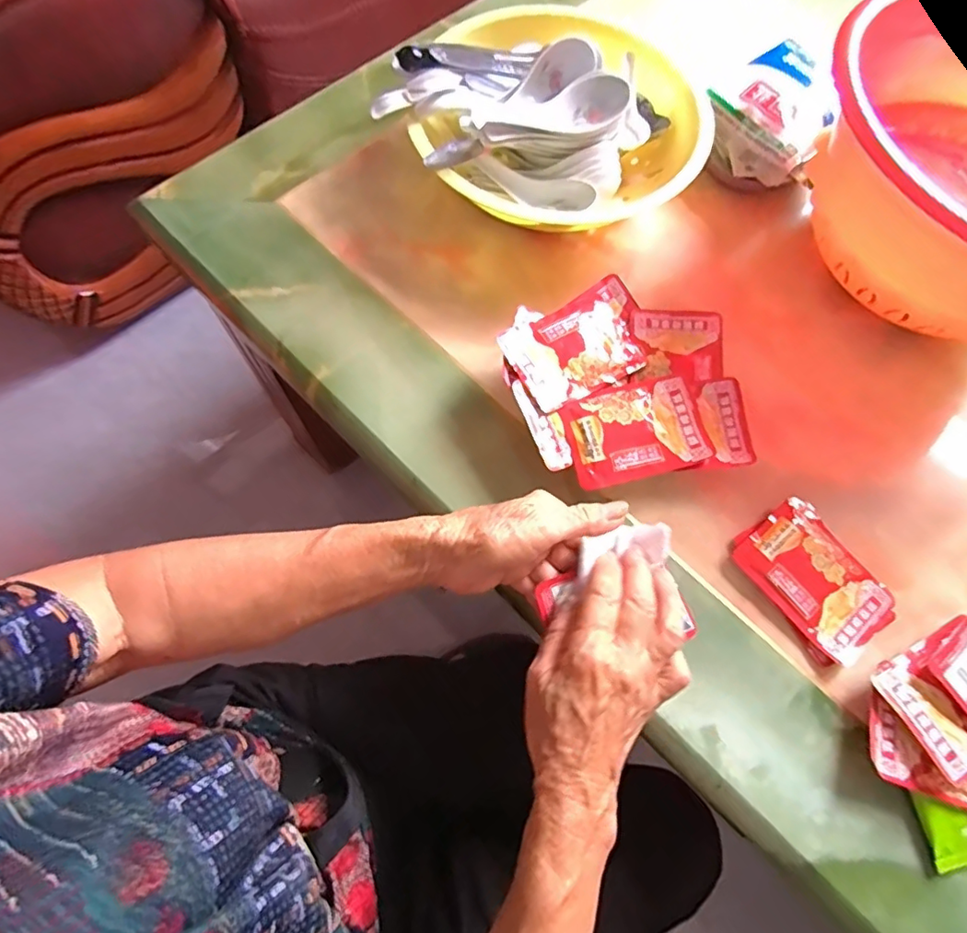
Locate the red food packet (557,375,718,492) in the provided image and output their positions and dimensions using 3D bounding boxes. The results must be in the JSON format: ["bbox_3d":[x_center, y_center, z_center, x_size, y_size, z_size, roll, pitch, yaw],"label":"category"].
[{"bbox_3d":[0.109,-0.027,0.406,0.100,0.007,0.070,-15,75,-9],"label":"red food packet"}]

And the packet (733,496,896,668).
[{"bbox_3d":[0.232,0.079,0.396,0.074,0.014,0.102,-34,74,-15],"label":"packet"}]

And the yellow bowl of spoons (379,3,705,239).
[{"bbox_3d":[0.061,-0.300,0.495,0.251,0.092,0.236,1,68,-2],"label":"yellow bowl of spoons"}]

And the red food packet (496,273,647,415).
[{"bbox_3d":[0.075,-0.093,0.427,0.117,0.007,0.074,-29,80,-20],"label":"red food packet"}]

